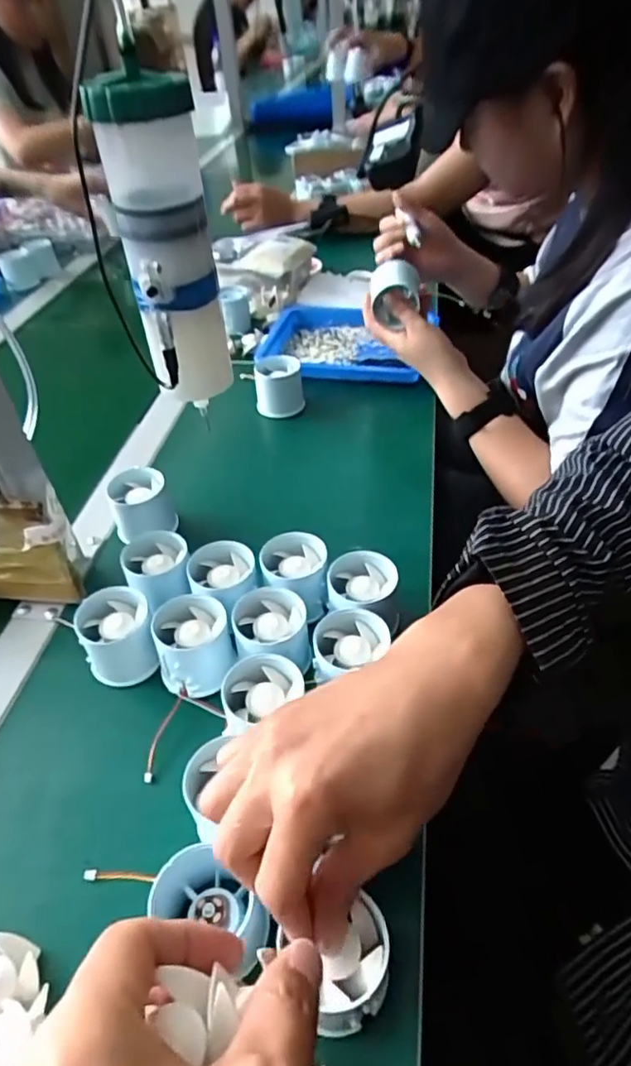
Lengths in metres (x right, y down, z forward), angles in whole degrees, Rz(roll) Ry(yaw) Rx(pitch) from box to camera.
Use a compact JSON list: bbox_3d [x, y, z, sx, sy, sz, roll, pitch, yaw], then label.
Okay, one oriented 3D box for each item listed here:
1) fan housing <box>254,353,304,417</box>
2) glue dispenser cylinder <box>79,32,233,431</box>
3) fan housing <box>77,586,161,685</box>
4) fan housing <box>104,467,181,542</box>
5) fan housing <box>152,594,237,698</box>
[{"bbox_3d":[-0.041,-0.165,0.691,0.053,0.057,0.055,-4,43,2],"label":"fan housing"},{"bbox_3d":[-0.090,-0.173,0.372,0.059,0.176,0.054,-12,43,-7],"label":"glue dispenser cylinder"},{"bbox_3d":[-0.144,0.075,0.440,0.050,0.048,0.051,-23,46,-17],"label":"fan housing"},{"bbox_3d":[-0.158,-0.025,0.551,0.051,0.051,0.052,-14,44,-9],"label":"fan housing"},{"bbox_3d":[-0.085,0.080,0.427,0.052,0.045,0.054,-13,44,-8],"label":"fan housing"}]

